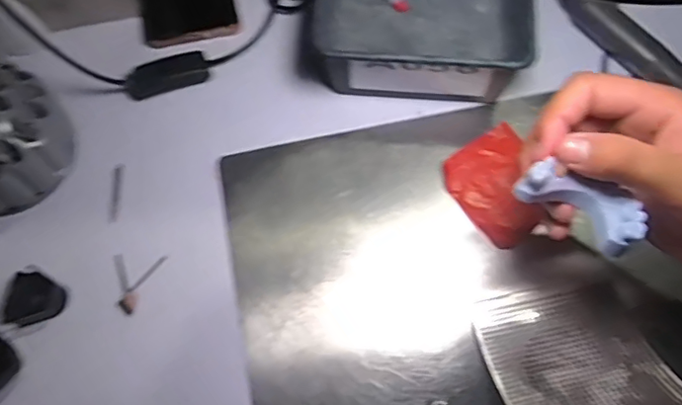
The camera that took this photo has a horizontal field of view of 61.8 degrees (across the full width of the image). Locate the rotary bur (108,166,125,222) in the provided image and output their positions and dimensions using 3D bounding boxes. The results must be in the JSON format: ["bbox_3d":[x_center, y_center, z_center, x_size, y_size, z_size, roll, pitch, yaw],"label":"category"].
[{"bbox_3d":[-0.166,-0.008,0.420,0.008,0.004,0.046,-3,68,-1],"label":"rotary bur"}]

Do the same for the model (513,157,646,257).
[{"bbox_3d":[0.121,-0.001,0.287,0.061,0.017,0.029,30,72,11],"label":"model"}]

